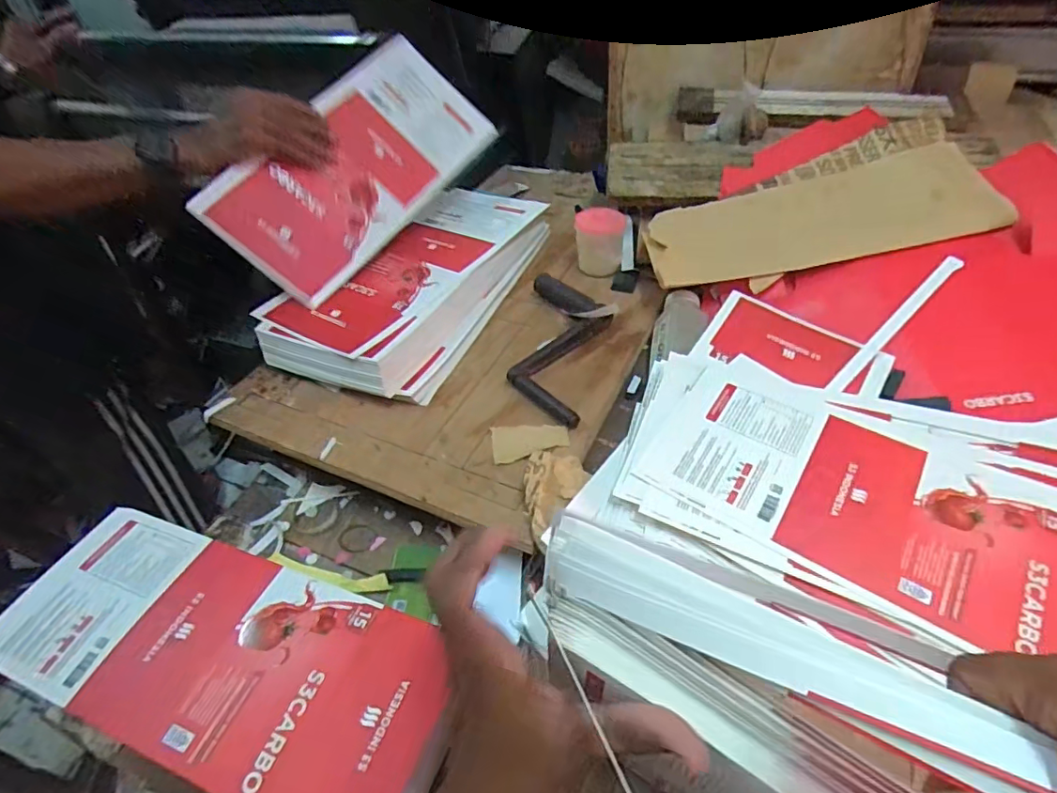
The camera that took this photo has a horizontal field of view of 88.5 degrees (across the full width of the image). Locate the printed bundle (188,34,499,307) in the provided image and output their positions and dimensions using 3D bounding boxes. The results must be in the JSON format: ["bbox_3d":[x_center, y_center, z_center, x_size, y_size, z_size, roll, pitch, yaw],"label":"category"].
[{"bbox_3d":[-0.212,-0.298,0.697,0.377,0.176,0.017,-55,18,-22],"label":"printed bundle"}]

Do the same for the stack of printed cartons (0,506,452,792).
[{"bbox_3d":[-0.233,0.192,0.410,0.377,0.019,0.143,13,47,18],"label":"stack of printed cartons"}]

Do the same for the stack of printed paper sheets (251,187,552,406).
[{"bbox_3d":[-0.134,-0.159,0.709,0.224,0.053,0.403,17,49,21],"label":"stack of printed paper sheets"}]

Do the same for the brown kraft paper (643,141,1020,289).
[{"bbox_3d":[0.349,-0.218,0.652,0.408,0.016,0.135,-11,63,3],"label":"brown kraft paper"}]

